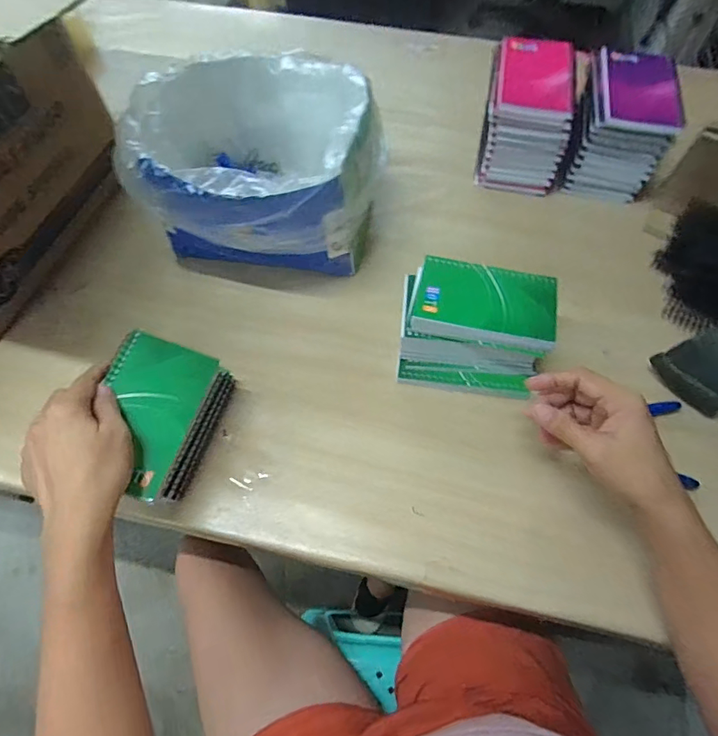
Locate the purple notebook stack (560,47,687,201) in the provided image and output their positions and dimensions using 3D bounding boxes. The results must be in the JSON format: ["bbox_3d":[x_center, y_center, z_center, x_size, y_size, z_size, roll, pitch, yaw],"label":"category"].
[{"bbox_3d":[0.312,-0.293,0.585,0.093,0.116,0.126,9,62,5],"label":"purple notebook stack"}]

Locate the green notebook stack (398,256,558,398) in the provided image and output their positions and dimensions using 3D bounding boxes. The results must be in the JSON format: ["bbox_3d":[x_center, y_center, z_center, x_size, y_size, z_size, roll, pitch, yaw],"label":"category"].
[{"bbox_3d":[0.113,-0.039,0.470,0.141,0.079,0.105,8,62,5],"label":"green notebook stack"}]

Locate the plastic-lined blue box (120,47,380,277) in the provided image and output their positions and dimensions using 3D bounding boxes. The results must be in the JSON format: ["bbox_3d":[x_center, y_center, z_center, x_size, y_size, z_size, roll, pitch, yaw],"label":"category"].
[{"bbox_3d":[-0.102,-0.212,0.521,0.242,0.135,0.216,4,62,2],"label":"plastic-lined blue box"}]

